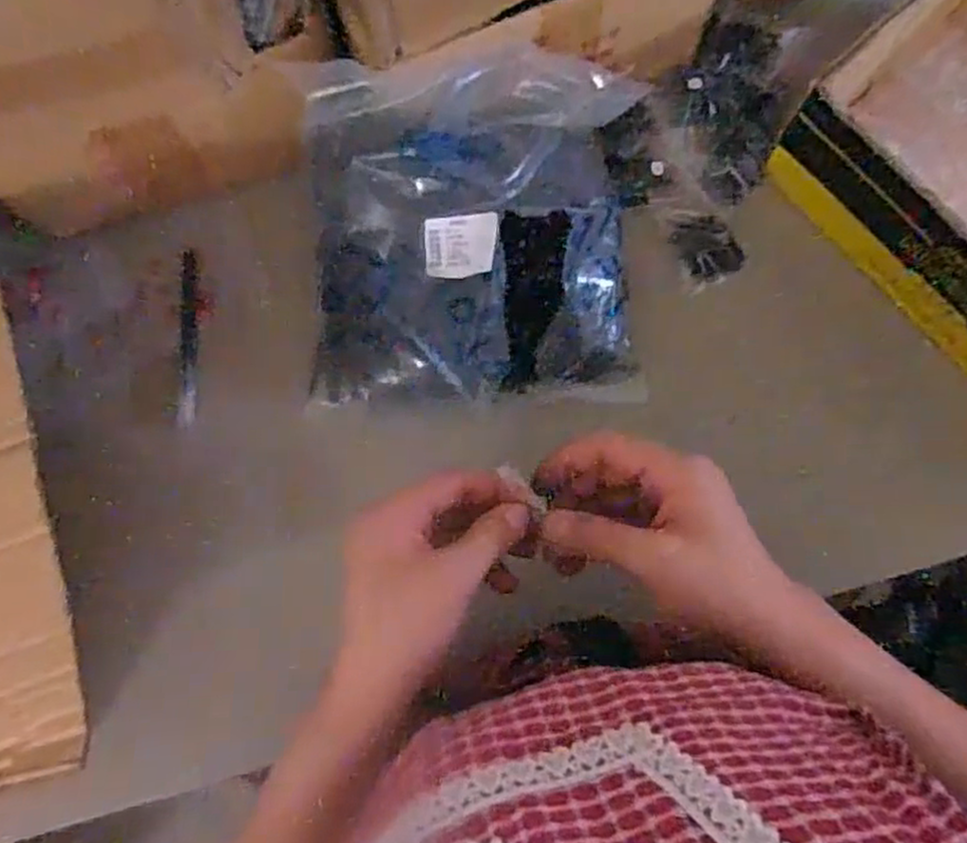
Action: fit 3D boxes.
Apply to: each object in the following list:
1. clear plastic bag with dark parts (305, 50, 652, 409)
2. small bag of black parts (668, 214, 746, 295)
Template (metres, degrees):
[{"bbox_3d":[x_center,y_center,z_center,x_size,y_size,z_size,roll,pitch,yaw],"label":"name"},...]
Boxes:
[{"bbox_3d":[-0.007,-0.117,0.472,0.219,0.055,0.218,-1,103,-1],"label":"clear plastic bag with dark parts"},{"bbox_3d":[0.160,-0.126,0.518,0.040,0.019,0.053,-23,81,-2],"label":"small bag of black parts"}]

